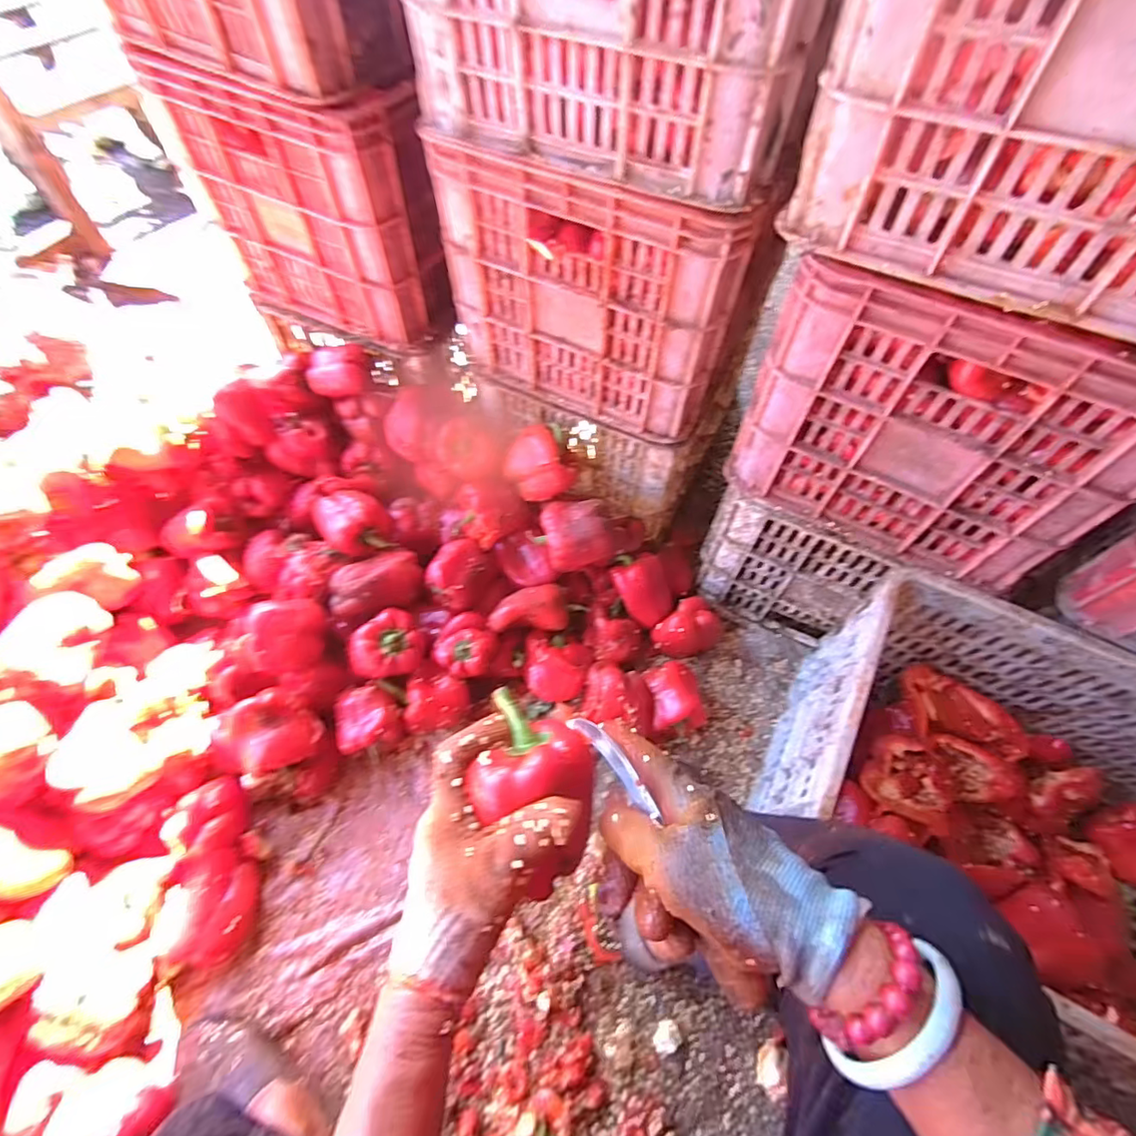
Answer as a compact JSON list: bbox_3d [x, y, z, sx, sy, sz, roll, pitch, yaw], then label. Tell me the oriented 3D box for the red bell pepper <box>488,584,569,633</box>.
[{"bbox_3d":[-0.059,0.060,0.823,0.119,0.048,0.063,-6,61,-6],"label":"red bell pepper"}]

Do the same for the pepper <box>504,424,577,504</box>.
[{"bbox_3d":[-0.038,-0.155,0.806,0.086,0.064,0.091,1,60,-2],"label":"pepper"}]

